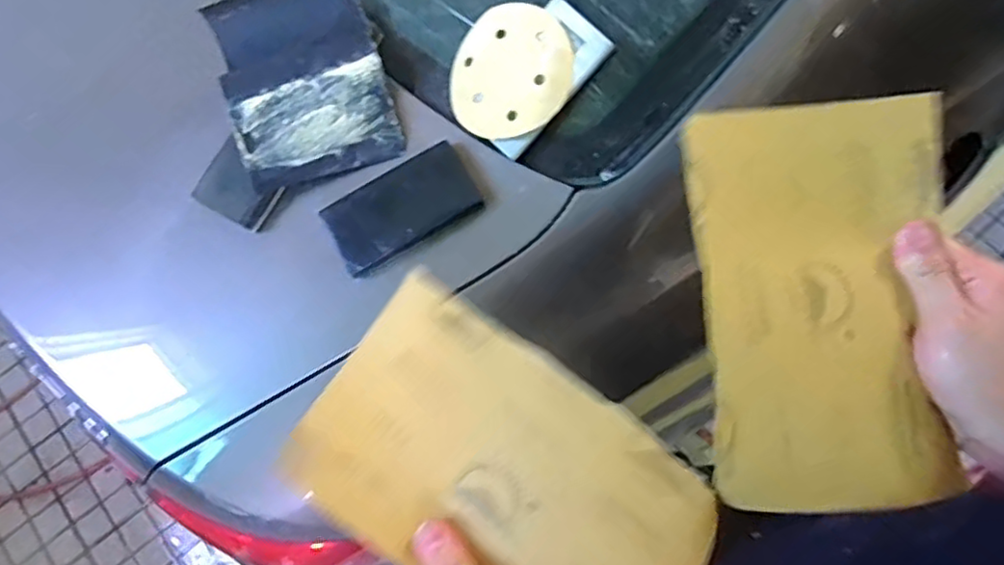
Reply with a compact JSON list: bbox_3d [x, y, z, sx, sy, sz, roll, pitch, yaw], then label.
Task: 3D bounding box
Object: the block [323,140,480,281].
[{"bbox_3d":[-0.090,-0.068,0.596,0.134,0.026,0.072,-28,71,-8],"label":"block"}]

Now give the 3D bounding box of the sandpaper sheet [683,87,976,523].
[{"bbox_3d":[0.186,0.009,0.372,0.139,0.018,0.226,-3,80,1],"label":"sandpaper sheet"}]

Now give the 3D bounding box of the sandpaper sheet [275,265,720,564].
[{"bbox_3d":[0.003,0.112,0.373,0.227,0.028,0.140,33,74,13],"label":"sandpaper sheet"}]

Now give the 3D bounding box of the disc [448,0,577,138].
[{"bbox_3d":[0.006,-0.191,0.596,0.119,0.010,0.123,-3,82,25],"label":"disc"}]

